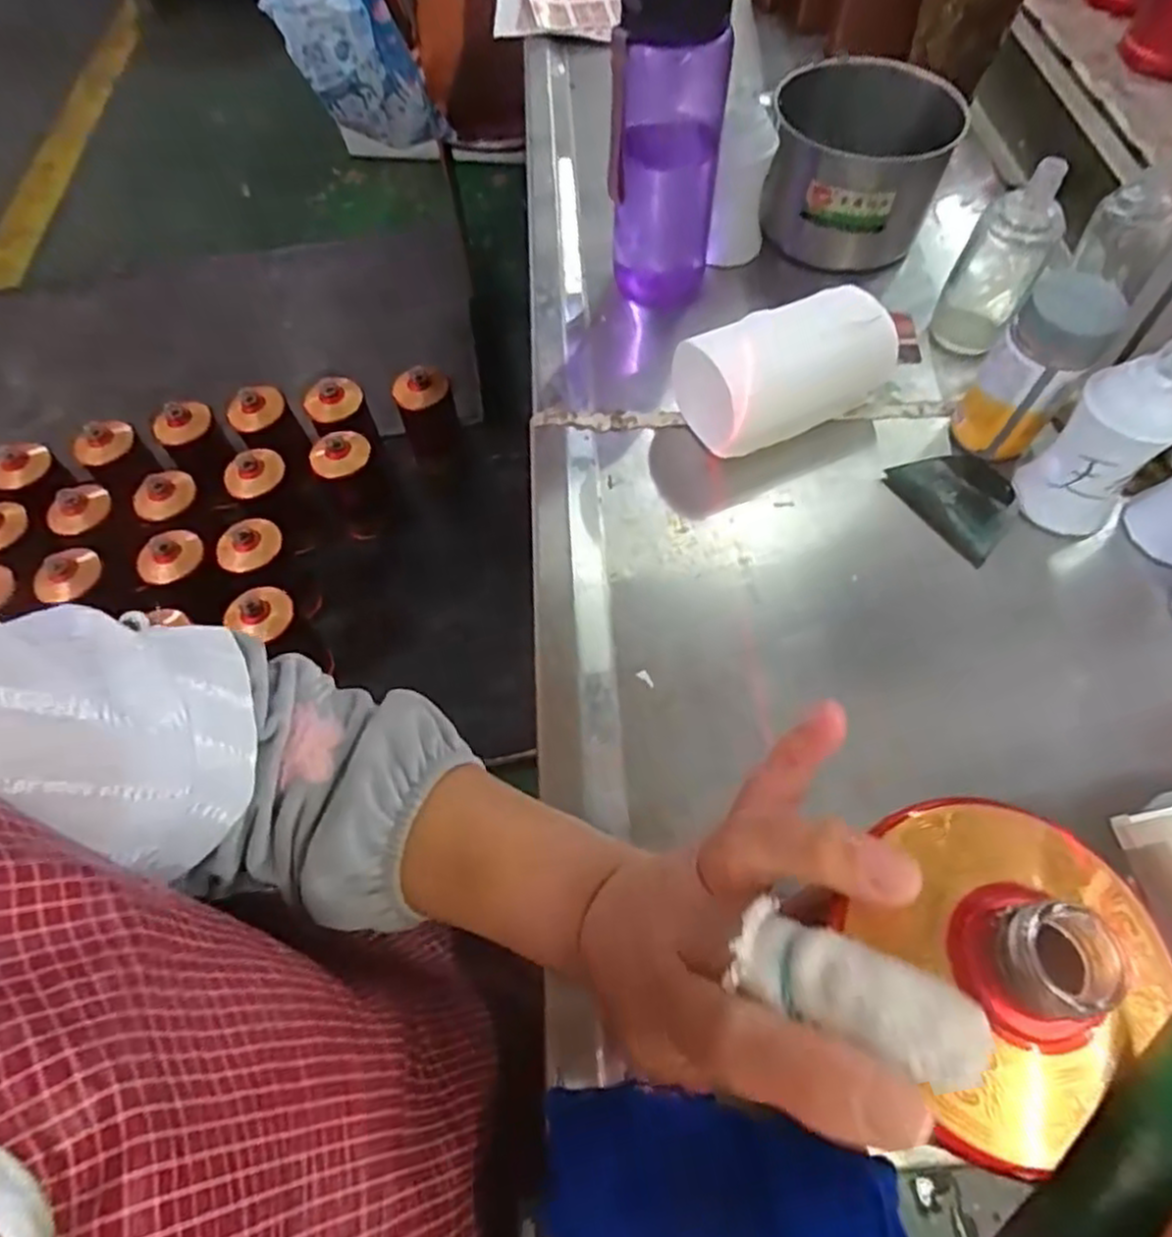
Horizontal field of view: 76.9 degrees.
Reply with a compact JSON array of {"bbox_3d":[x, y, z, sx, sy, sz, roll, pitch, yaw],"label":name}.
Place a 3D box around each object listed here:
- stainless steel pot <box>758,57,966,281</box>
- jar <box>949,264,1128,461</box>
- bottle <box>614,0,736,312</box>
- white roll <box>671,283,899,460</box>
[{"bbox_3d":[0.208,-0.342,0.570,0.131,0.097,0.110,3,61,5],"label":"stainless steel pot"},{"bbox_3d":[0.272,-0.150,0.451,0.053,0.104,0.047,33,67,19],"label":"jar"},{"bbox_3d":[0.053,-0.314,0.488,0.074,0.233,0.058,5,61,6],"label":"bottle"},{"bbox_3d":[0.133,-0.160,0.492,0.142,0.066,0.066,-24,62,-10],"label":"white roll"}]

